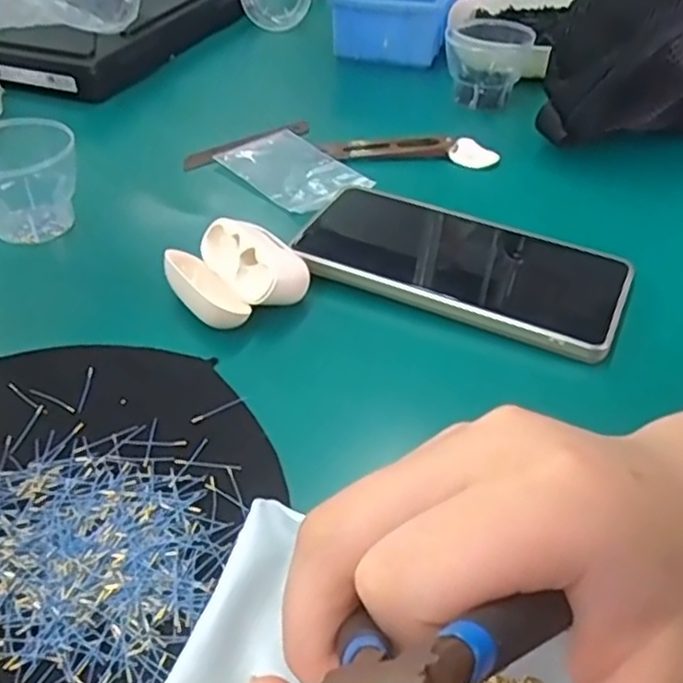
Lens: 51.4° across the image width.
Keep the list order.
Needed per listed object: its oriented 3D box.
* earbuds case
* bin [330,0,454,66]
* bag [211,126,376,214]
[{"bbox_3d":[-0.053,-0.033,0.349,0.059,0.031,0.060,-27,48,-28],"label":"earbuds case"},{"bbox_3d":[0.052,-0.294,0.621,0.092,0.044,0.148,10,42,11],"label":"bin"},{"bbox_3d":[-0.032,-0.110,0.451,0.059,0.005,0.093,-30,49,-30],"label":"bag"}]

